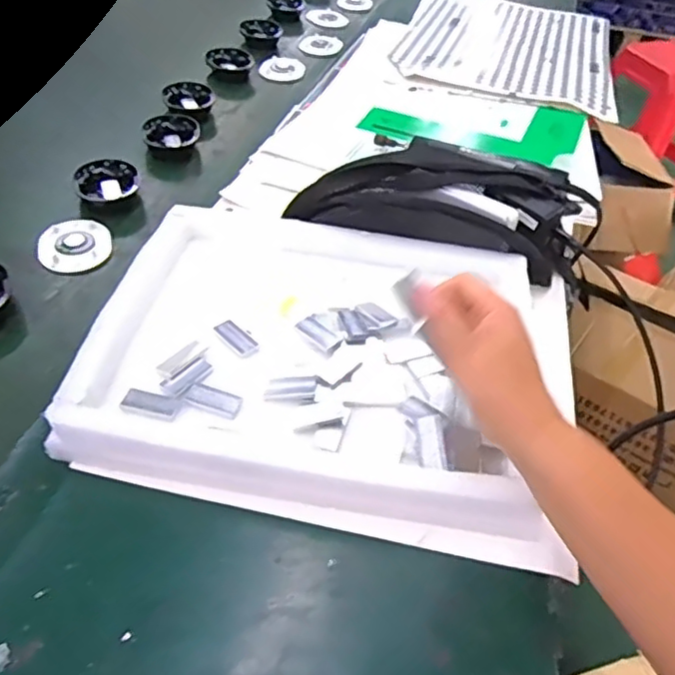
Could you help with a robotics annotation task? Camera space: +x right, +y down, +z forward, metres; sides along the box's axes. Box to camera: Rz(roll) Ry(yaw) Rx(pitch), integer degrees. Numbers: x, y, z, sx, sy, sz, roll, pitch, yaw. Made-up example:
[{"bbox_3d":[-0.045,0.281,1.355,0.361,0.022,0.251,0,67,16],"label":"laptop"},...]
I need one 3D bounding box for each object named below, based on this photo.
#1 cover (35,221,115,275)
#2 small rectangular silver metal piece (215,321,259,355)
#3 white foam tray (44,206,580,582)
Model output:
[{"bbox_3d":[-0.277,-0.095,0.671,0.074,0.010,0.086,-12,47,-17],"label":"cover"},{"bbox_3d":[-0.088,0.000,0.550,0.021,0.004,0.040,-33,56,-33],"label":"small rectangular silver metal piece"},{"bbox_3d":[0.002,0.007,0.551,0.397,0.044,0.321,12,45,7],"label":"white foam tray"}]

